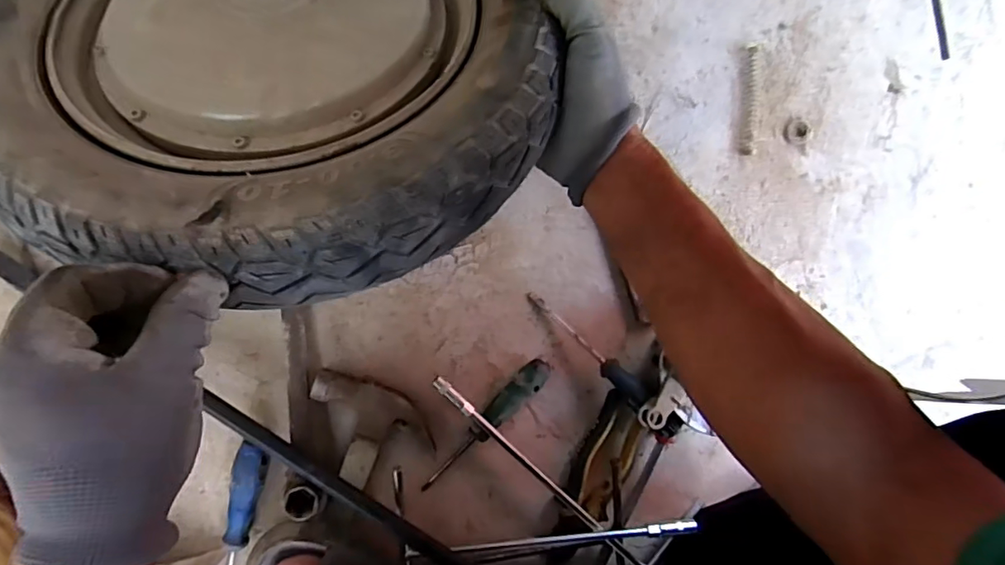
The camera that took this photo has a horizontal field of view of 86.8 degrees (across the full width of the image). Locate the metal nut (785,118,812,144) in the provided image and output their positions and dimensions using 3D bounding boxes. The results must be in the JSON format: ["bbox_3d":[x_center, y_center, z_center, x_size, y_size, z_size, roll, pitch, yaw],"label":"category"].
[{"bbox_3d":[0.319,-0.163,0.571,0.031,0.005,0.026,-19,95,-8],"label":"metal nut"}]

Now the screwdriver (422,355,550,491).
[{"bbox_3d":[-0.014,0.140,0.515,0.025,0.028,0.165,41,86,-8],"label":"screwdriver"}]

